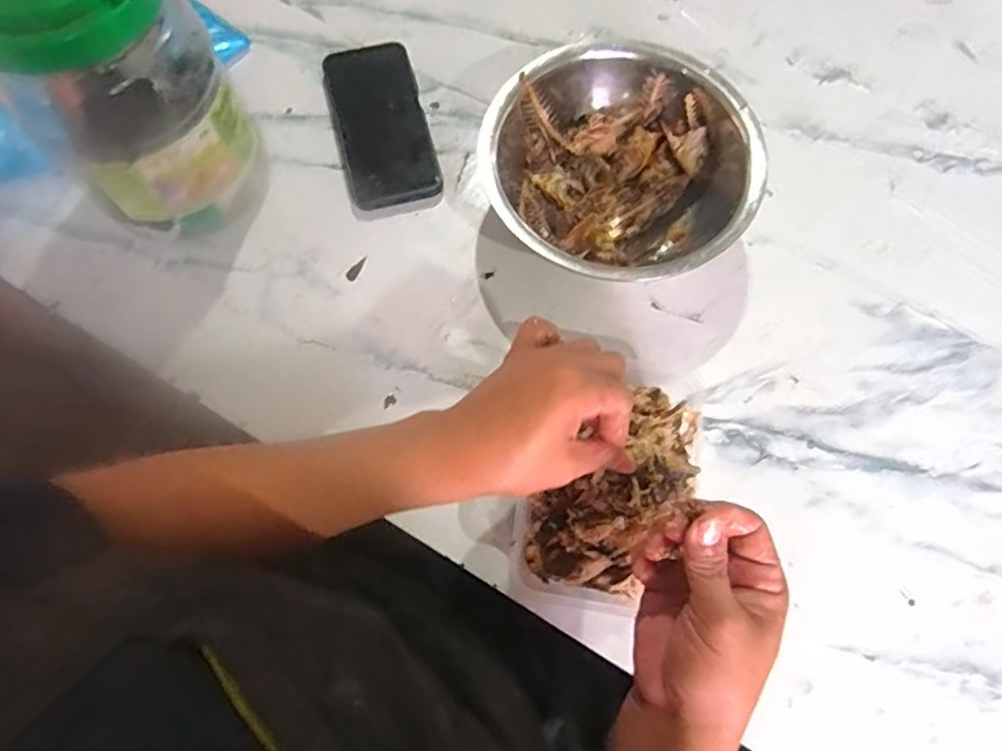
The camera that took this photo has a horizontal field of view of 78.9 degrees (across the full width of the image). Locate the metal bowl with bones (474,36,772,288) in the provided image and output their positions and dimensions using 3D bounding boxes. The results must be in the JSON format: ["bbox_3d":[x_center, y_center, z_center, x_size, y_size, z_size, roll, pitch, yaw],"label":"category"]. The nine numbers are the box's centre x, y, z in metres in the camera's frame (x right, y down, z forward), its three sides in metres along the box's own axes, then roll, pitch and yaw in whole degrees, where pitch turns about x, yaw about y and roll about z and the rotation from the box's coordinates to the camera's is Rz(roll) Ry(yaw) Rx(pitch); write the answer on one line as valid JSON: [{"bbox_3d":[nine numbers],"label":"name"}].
[{"bbox_3d":[0.102,-0.169,0.498,0.189,0.077,0.205,0,71,0],"label":"metal bowl with bones"}]

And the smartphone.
[{"bbox_3d":[-0.107,-0.224,0.543,0.079,0.012,0.160,-14,71,-5],"label":"smartphone"}]

